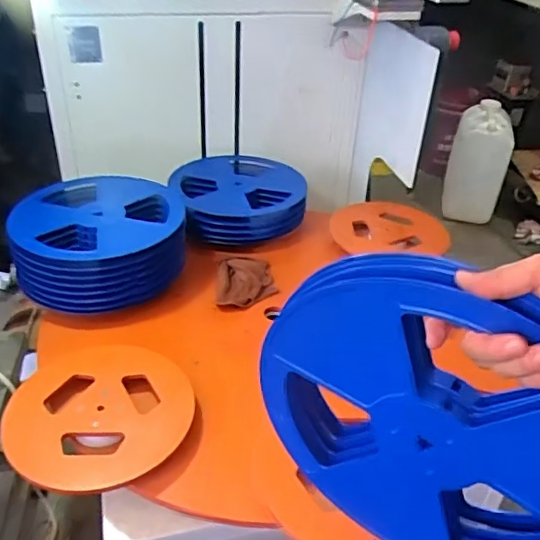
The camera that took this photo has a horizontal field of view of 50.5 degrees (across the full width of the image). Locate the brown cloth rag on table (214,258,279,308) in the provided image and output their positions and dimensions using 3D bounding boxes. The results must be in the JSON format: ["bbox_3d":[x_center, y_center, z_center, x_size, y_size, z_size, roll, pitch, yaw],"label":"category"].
[{"bbox_3d":[-0.049,0.023,1.170,0.117,0.022,0.155,2,35,-4],"label":"brown cloth rag on table"}]

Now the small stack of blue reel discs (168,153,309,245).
[{"bbox_3d":[-0.078,-0.187,1.376,0.304,0.071,0.333,-7,37,-16],"label":"small stack of blue reel discs"}]

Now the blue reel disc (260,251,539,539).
[{"bbox_3d":[0.132,0.133,0.491,0.295,0.308,0.036,22,40,24],"label":"blue reel disc"}]

